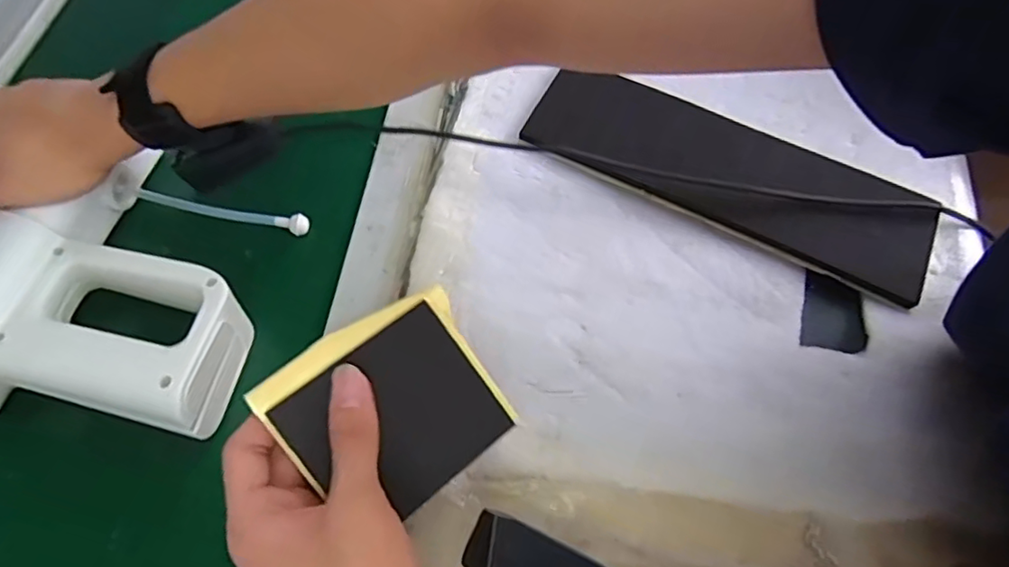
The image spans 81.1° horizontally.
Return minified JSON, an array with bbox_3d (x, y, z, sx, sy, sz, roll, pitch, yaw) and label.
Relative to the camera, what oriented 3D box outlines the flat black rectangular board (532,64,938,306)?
[{"bbox_3d":[0.160,-0.081,0.425,0.285,0.011,0.083,25,77,8],"label":"flat black rectangular board"}]

